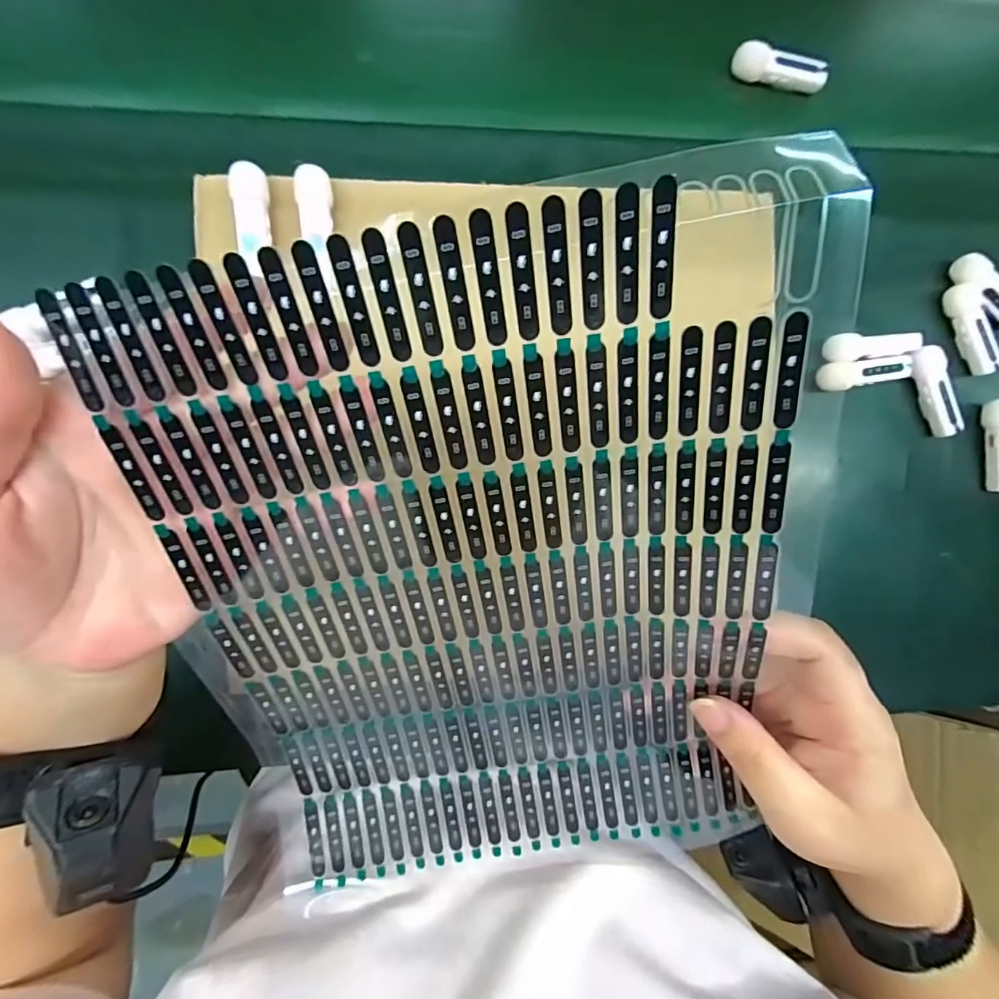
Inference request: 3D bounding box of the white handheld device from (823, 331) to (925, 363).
[{"bbox_3d":[0.258,-0.106,0.334,0.066,0.013,0.018,-5,89,-6],"label":"white handheld device"}]

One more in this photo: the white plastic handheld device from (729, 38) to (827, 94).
[{"bbox_3d":[0.194,-0.299,0.331,0.065,0.015,0.018,6,88,-6],"label":"white plastic handheld device"}]

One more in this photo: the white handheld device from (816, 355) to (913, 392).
[{"bbox_3d":[0.255,-0.087,0.337,0.065,0.012,0.019,-6,89,-6],"label":"white handheld device"}]

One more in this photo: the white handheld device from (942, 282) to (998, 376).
[{"bbox_3d":[0.337,-0.121,0.343,0.020,0.015,0.065,-28,92,-6],"label":"white handheld device"}]

